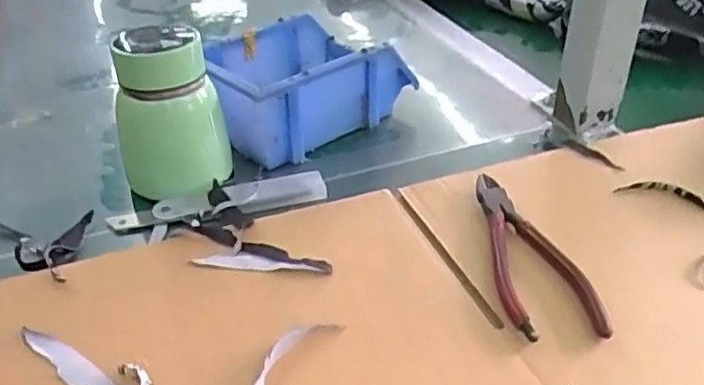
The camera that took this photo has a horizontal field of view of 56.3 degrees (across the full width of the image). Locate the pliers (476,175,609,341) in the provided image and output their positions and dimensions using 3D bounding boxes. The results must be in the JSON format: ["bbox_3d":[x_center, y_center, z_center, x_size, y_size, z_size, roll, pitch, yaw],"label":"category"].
[{"bbox_3d":[0.118,0.035,0.432,0.061,0.015,0.153,0,35,1],"label":"pliers"}]

